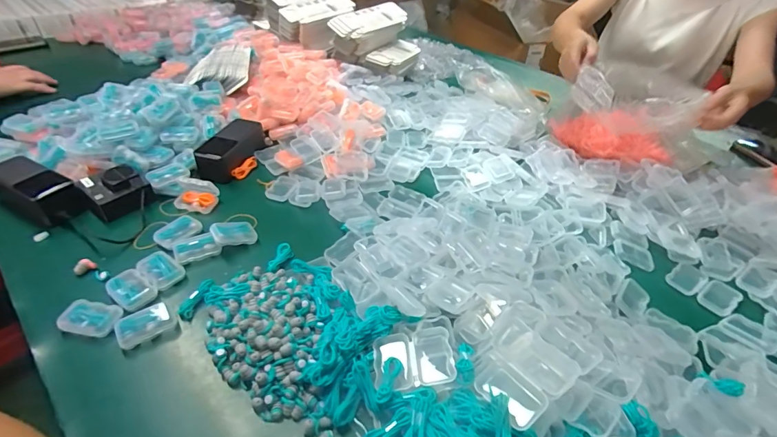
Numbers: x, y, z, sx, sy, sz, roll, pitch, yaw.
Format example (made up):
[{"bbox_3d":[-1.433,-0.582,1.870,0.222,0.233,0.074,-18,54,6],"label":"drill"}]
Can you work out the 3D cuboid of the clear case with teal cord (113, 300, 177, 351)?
[{"bbox_3d":[-0.262,0.115,0.431,0.056,0.018,0.039,-24,48,-30],"label":"clear case with teal cord"}]

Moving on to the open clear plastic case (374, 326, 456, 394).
[{"bbox_3d":[0.024,0.135,0.385,0.072,0.024,0.056,-3,41,-9],"label":"open clear plastic case"}]

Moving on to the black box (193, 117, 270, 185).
[{"bbox_3d":[-0.266,-0.121,0.676,0.064,0.041,0.135,10,40,7],"label":"black box"}]

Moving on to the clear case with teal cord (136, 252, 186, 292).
[{"bbox_3d":[-0.279,0.064,0.488,0.054,0.015,0.036,28,46,25],"label":"clear case with teal cord"}]

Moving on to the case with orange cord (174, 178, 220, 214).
[{"bbox_3d":[-0.286,-0.036,0.586,0.059,0.040,0.038,10,41,7],"label":"case with orange cord"}]

